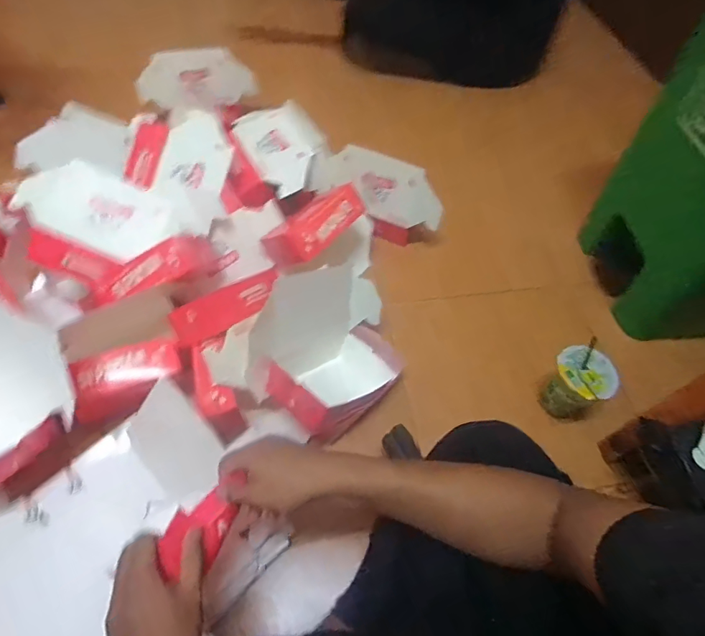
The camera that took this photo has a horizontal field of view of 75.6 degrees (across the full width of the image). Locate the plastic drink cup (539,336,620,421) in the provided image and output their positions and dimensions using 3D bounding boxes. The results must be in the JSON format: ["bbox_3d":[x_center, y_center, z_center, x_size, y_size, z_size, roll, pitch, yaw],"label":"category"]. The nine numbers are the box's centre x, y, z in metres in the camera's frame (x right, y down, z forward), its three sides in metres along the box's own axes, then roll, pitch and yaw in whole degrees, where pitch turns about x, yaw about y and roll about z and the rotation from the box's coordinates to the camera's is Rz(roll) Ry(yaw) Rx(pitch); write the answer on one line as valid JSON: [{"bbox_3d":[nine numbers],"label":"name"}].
[{"bbox_3d":[0.357,0.110,0.738,0.077,0.137,0.083,2,56,-3],"label":"plastic drink cup"}]

